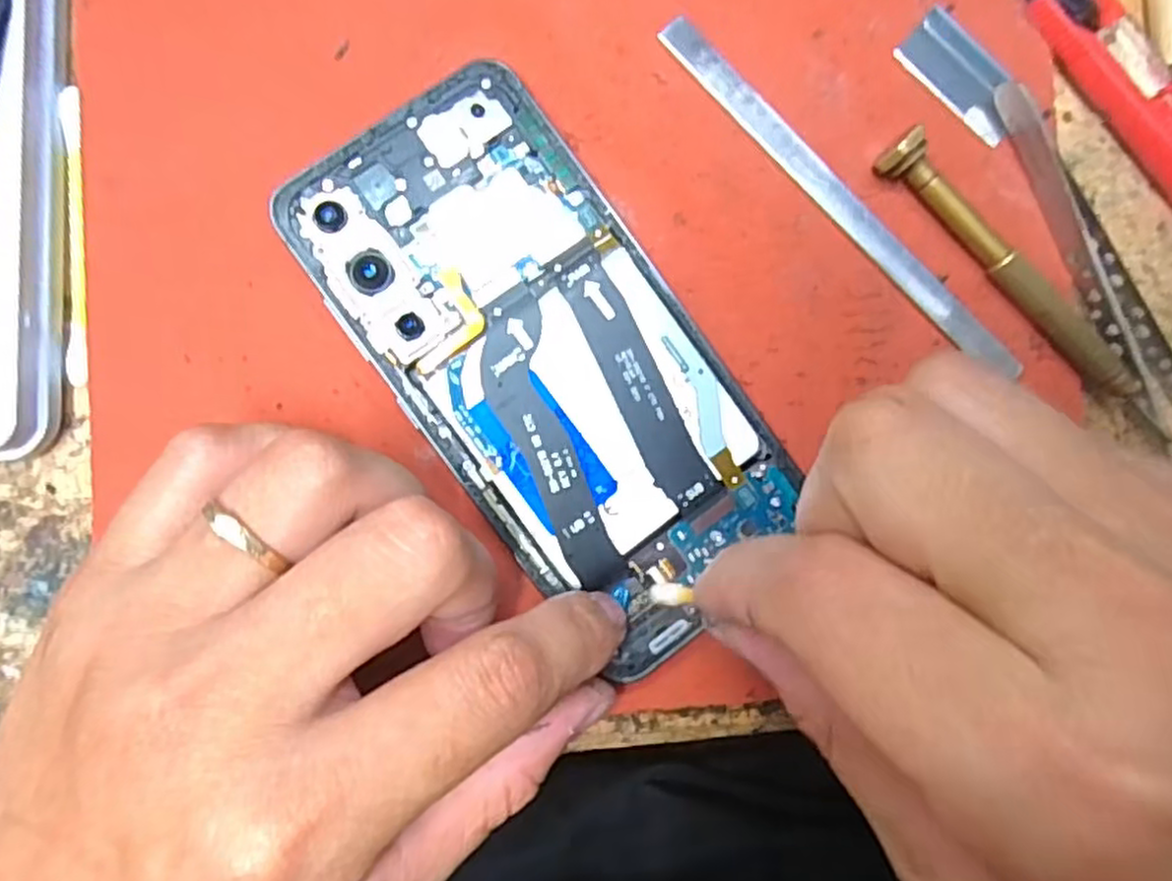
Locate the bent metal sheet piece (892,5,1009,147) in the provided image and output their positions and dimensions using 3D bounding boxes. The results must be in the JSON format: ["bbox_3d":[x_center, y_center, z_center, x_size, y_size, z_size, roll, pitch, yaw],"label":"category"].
[{"bbox_3d":[0.104,-0.099,0.205,0.037,0.004,0.019,42,85,-4],"label":"bent metal sheet piece"}]

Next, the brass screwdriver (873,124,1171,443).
[{"bbox_3d":[0.116,-0.041,0.201,0.103,0.014,0.010,43,85,-4],"label":"brass screwdriver"}]

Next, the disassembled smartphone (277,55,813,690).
[{"bbox_3d":[-0.008,-0.018,0.187,0.067,0.006,0.142,-36,92,-6],"label":"disassembled smartphone"}]

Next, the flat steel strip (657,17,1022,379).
[{"bbox_3d":[0.068,-0.063,0.200,0.126,0.004,0.008,45,84,-3],"label":"flat steel strip"}]

